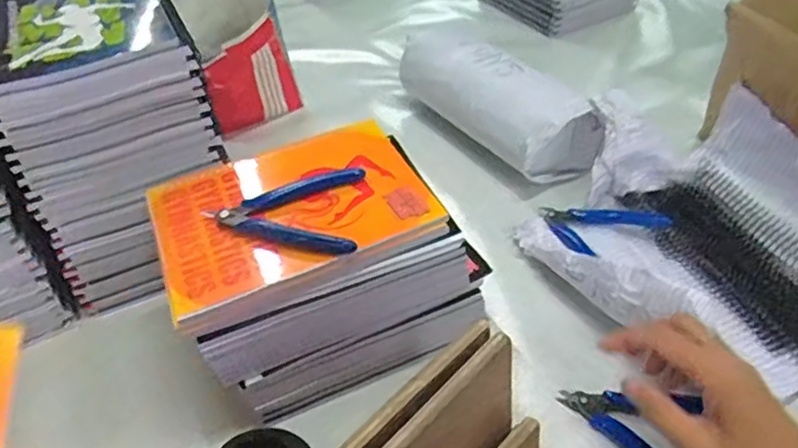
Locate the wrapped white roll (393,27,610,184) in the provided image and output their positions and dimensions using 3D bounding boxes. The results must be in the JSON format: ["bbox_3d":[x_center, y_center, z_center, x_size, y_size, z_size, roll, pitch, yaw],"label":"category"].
[{"bbox_3d":[0.101,-0.139,0.732,0.083,0.090,0.266,-31,47,-25],"label":"wrapped white roll"}]

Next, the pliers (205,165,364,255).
[{"bbox_3d":[-0.087,-0.008,0.483,0.113,0.010,0.094,-4,42,3],"label":"pliers"}]

